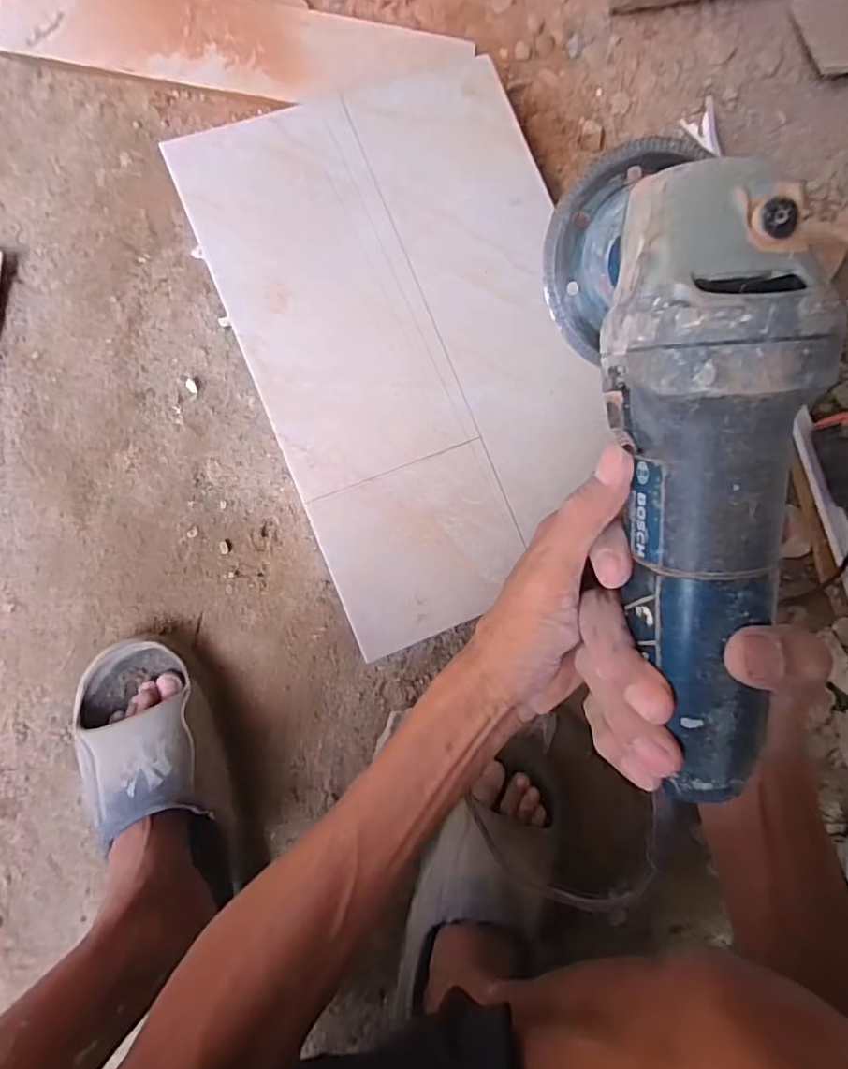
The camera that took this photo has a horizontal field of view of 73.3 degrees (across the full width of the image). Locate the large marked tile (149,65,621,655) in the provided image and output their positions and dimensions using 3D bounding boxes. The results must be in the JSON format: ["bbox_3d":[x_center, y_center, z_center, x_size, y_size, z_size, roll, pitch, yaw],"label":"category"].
[{"bbox_3d":[-0.001,-0.176,0.516,0.297,0.015,0.484,-22,88,-5],"label":"large marked tile"}]

